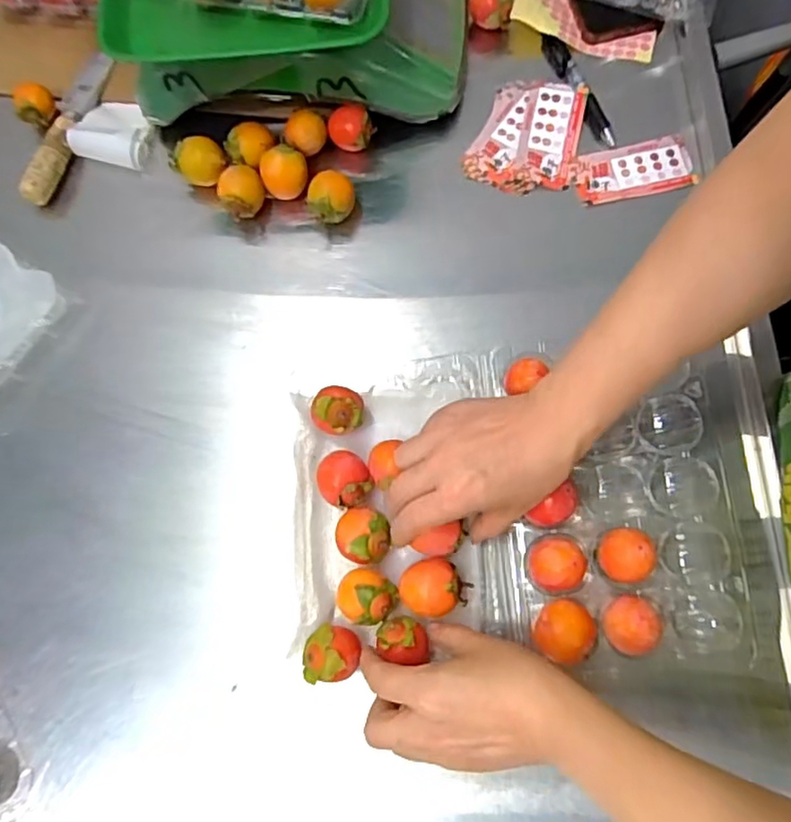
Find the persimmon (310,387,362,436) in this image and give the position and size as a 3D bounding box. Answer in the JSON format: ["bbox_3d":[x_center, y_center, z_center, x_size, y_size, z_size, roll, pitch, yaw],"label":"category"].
[{"bbox_3d":[-0.043,0.003,0.472,0.038,0.043,0.036,6,73,3],"label":"persimmon"}]

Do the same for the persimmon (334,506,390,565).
[{"bbox_3d":[-0.022,0.092,0.449,0.040,0.040,0.038,9,74,6],"label":"persimmon"}]

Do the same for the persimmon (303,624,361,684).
[{"bbox_3d":[-0.042,0.167,0.428,0.038,0.040,0.038,-1,73,4],"label":"persimmon"}]

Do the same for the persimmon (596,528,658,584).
[{"bbox_3d":[0.155,0.098,0.420,0.030,0.039,0.035,-27,74,-4],"label":"persimmon"}]

